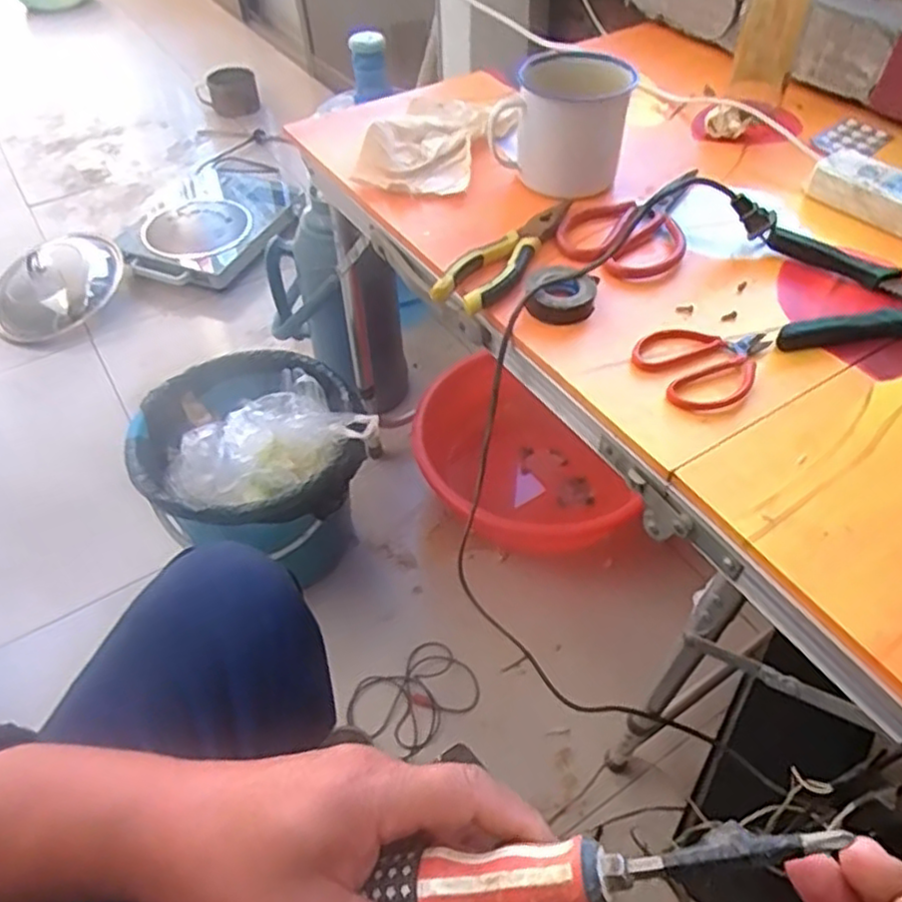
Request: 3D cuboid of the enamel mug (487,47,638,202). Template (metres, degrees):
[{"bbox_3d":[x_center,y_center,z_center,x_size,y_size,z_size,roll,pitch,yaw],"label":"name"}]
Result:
[{"bbox_3d":[0.104,-0.312,0.666,0.125,0.109,0.096,11,50,11],"label":"enamel mug"}]

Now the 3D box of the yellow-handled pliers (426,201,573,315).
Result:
[{"bbox_3d":[0.054,-0.166,0.593,0.046,0.017,0.168,33,58,26],"label":"yellow-handled pliers"}]

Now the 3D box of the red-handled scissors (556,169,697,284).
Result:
[{"bbox_3d":[0.177,-0.199,0.623,0.166,0.016,0.106,-29,55,-21],"label":"red-handled scissors"}]

